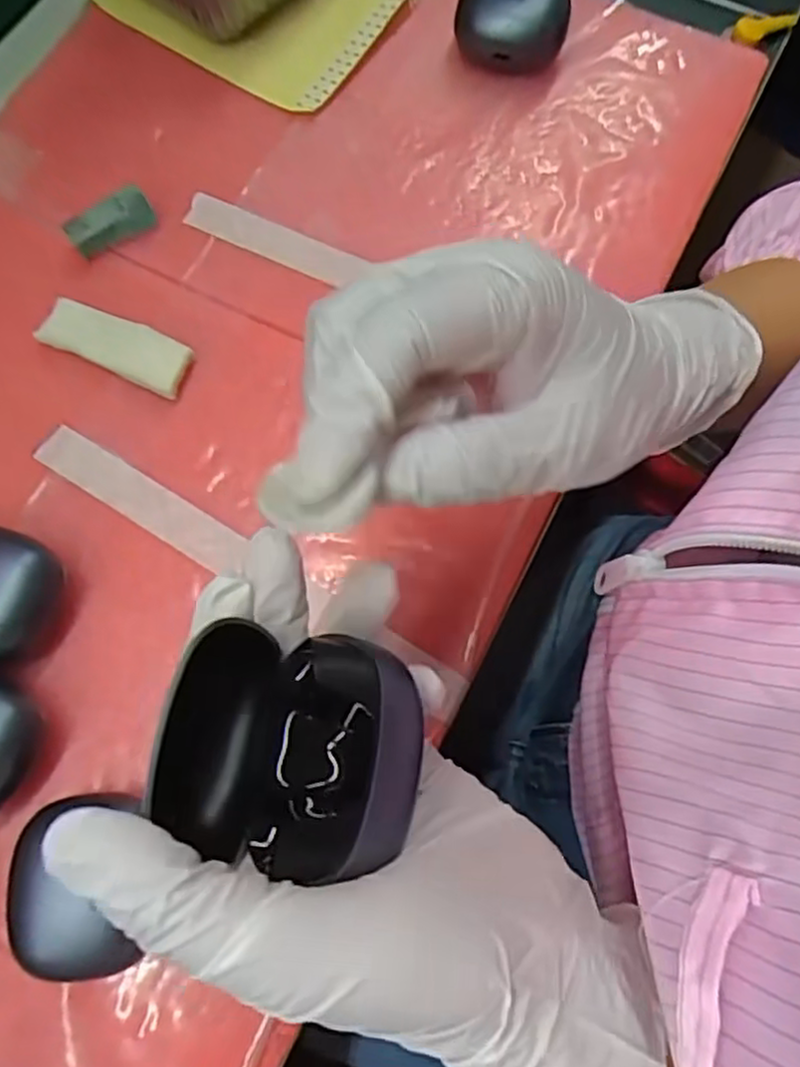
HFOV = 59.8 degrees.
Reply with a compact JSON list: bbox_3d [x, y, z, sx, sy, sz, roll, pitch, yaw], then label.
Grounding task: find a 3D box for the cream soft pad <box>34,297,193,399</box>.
[{"bbox_3d":[-0.126,-0.085,0.312,0.069,0.009,0.026,25,75,5],"label":"cream soft pad"}]

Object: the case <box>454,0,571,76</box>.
[{"bbox_3d":[0.056,-0.263,0.358,0.048,0.031,0.046,-42,79,-12],"label":"case"}]

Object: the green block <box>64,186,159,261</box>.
[{"bbox_3d":[-0.136,-0.146,0.328,0.040,0.016,0.014,-33,78,-11],"label":"green block"}]

